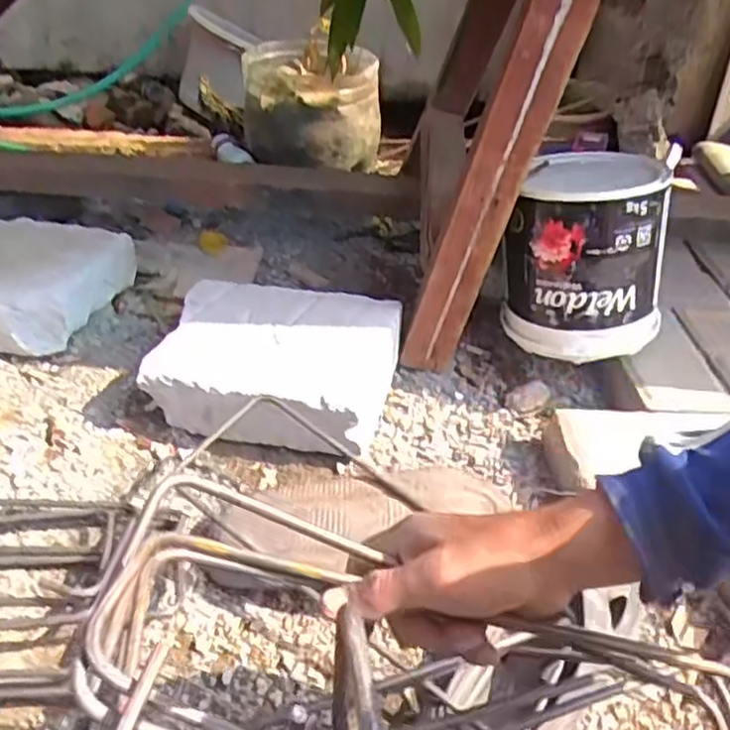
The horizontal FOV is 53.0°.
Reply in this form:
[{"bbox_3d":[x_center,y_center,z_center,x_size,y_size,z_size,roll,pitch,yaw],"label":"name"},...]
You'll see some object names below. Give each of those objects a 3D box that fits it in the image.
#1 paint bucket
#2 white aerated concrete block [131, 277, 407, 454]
[{"bbox_3d":[0.253,-0.128,0.822,0.166,0.189,0.166,17,36,14],"label":"paint bucket"},{"bbox_3d":[-0.098,-0.006,0.791,0.243,0.090,0.199,15,36,11],"label":"white aerated concrete block"}]

